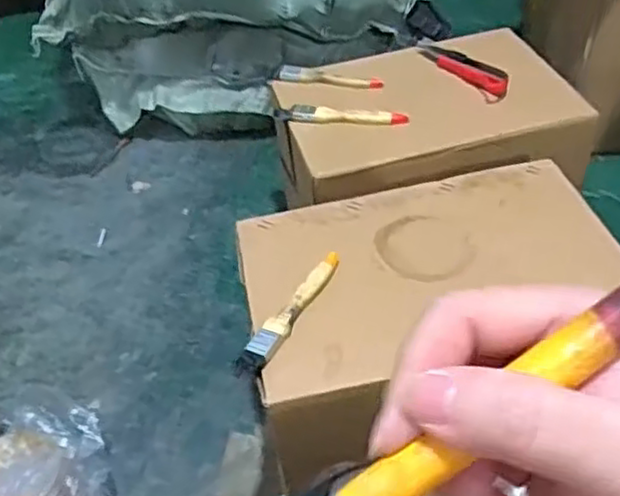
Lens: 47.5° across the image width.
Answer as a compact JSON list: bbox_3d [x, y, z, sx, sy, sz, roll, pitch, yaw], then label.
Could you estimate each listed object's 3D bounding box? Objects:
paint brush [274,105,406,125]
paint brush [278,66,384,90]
[{"bbox_3d":[0.033,-0.166,0.879,0.172,0.011,0.038,7,45,15],"label":"paint brush"},{"bbox_3d":[0.025,-0.229,0.945,0.145,0.012,0.031,8,45,17],"label":"paint brush"}]

